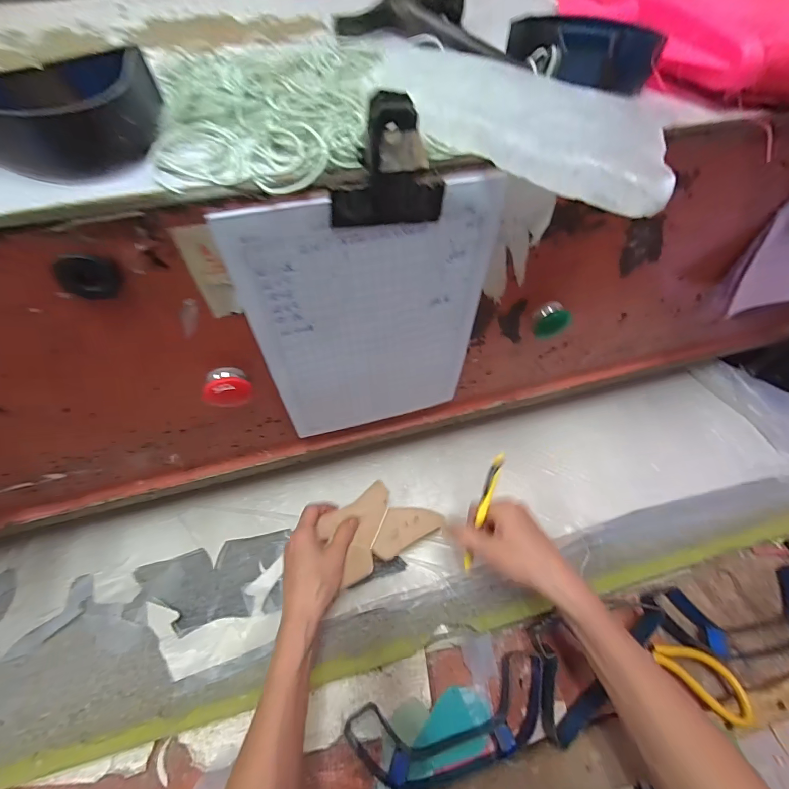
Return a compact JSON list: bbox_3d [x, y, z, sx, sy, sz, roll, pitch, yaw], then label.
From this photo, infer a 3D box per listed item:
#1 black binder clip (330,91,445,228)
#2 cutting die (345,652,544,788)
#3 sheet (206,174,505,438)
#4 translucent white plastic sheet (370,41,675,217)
[{"bbox_3d":[-0.006,-0.140,0.225,0.071,0.062,0.027,-13,59,-9],"label":"black binder clip"},{"bbox_3d":[0.068,0.371,0.416,0.233,0.031,0.083,-12,61,-8],"label":"cutting die"},{"bbox_3d":[-0.016,-0.047,0.338,0.189,0.265,0.008,-13,56,-9],"label":"sheet"},{"bbox_3d":[0.085,-0.186,0.242,0.207,0.023,0.104,37,66,18],"label":"translucent white plastic sheet"}]

